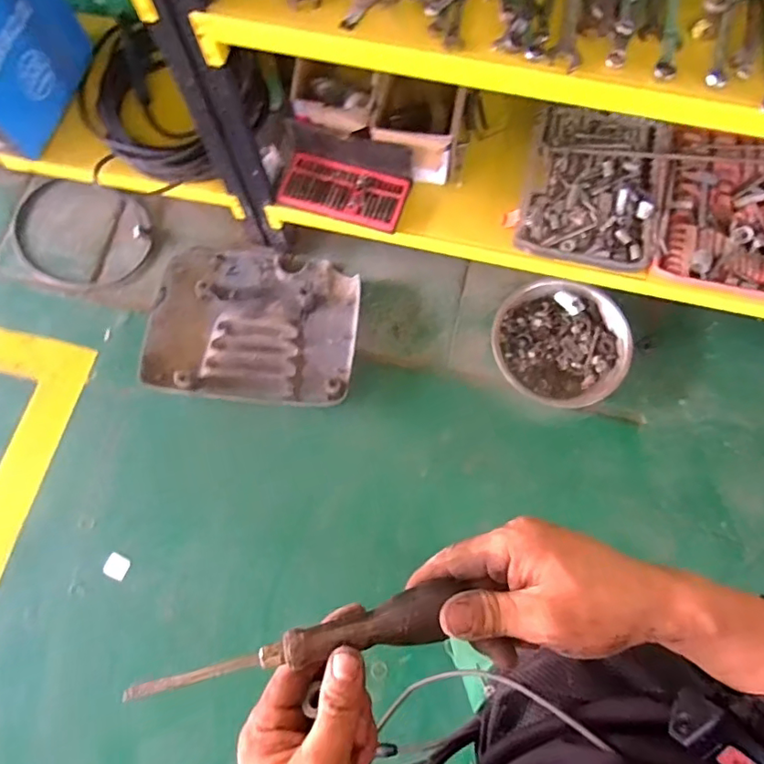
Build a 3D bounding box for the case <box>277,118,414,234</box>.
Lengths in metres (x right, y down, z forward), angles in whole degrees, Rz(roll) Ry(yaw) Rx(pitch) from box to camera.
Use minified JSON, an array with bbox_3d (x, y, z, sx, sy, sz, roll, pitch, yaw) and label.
[{"bbox_3d":[-0.090,-0.495,1.314,0.306,0.113,0.160,16,75,5],"label":"case"}]

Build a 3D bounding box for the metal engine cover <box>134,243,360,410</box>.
[{"bbox_3d":[-0.350,-0.168,1.486,0.549,0.074,0.436,5,71,1],"label":"metal engine cover"}]

